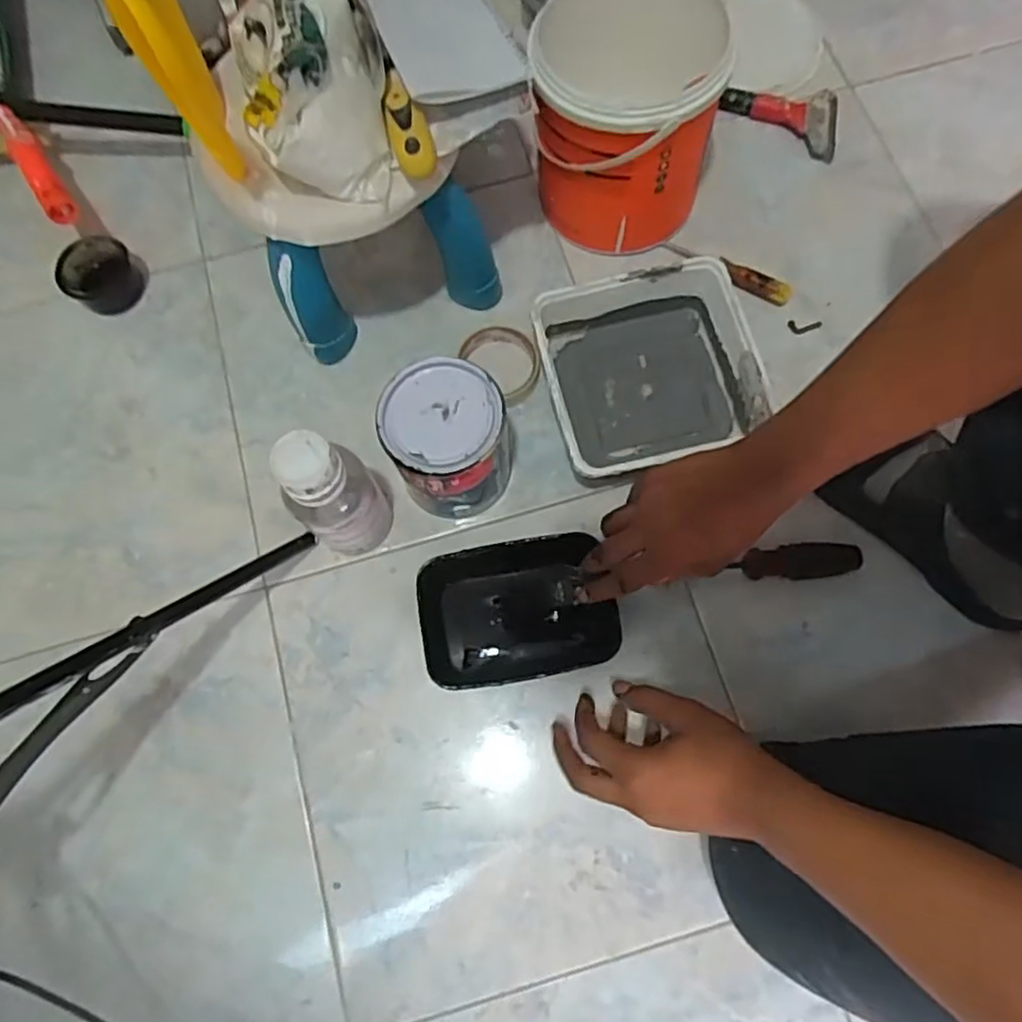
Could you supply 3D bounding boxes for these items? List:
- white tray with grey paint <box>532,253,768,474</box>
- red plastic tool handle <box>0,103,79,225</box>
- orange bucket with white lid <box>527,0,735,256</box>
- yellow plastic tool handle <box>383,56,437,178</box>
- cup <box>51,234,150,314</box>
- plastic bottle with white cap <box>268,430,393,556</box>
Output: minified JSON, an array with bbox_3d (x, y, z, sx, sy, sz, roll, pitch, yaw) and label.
[{"bbox_3d":[0.135,-0.131,0.699,0.195,0.073,0.191,-12,74,-2],"label":"white tray with grey paint"},{"bbox_3d":[-0.513,-0.375,0.752,0.031,0.026,0.168,-34,75,-8],"label":"red plastic tool handle"},{"bbox_3d":[0.109,-0.386,0.703,0.169,0.191,0.162,0,74,2],"label":"orange bucket with white lid"},{"bbox_3d":[-0.085,-0.318,0.561,0.032,0.018,0.108,-15,74,-3],"label":"yellow plastic tool handle"},{"bbox_3d":[-0.450,-0.261,0.770,0.078,0.037,0.076,0,74,2],"label":"cup"},{"bbox_3d":[-0.156,-0.015,0.618,0.076,0.171,0.077,0,74,2],"label":"plastic bottle with white cap"}]

